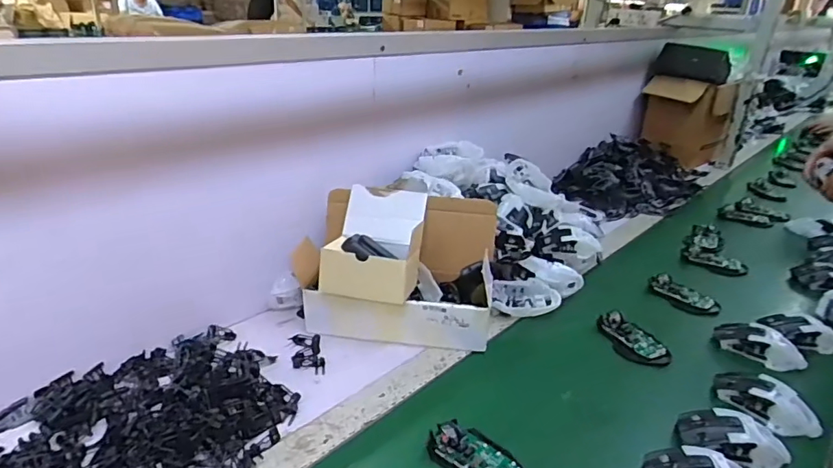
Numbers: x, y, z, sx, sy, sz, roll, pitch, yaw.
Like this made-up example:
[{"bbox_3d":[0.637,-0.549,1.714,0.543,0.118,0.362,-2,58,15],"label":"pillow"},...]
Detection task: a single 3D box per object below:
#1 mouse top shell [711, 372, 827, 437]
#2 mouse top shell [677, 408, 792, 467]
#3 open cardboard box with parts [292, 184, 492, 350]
[{"bbox_3d":[0.430,0.203,0.637,0.068,0.030,0.114,-16,30,-36],"label":"mouse top shell"},{"bbox_3d":[0.359,0.224,0.581,0.116,0.033,0.056,11,25,17],"label":"mouse top shell"},{"bbox_3d":[-0.023,0.049,0.758,0.258,0.178,0.143,6,24,8],"label":"open cardboard box with parts"}]

